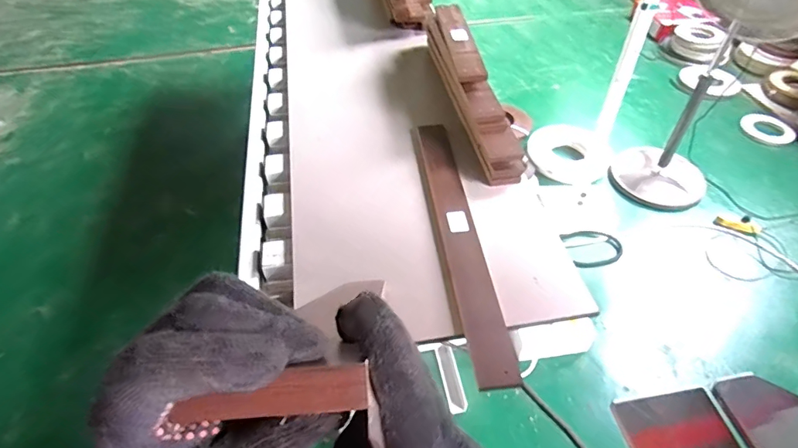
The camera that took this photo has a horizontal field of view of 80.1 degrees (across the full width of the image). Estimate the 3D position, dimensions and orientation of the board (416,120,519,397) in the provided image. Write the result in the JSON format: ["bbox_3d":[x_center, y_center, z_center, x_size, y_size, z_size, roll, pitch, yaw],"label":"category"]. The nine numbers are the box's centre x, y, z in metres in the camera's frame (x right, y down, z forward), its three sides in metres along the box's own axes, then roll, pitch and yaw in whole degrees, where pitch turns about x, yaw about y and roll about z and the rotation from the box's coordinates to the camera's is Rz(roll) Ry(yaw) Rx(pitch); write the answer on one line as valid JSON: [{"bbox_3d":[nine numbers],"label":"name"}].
[{"bbox_3d":[0.133,0.003,1.116,0.086,0.029,0.804,-9,47,0],"label":"board"}]

